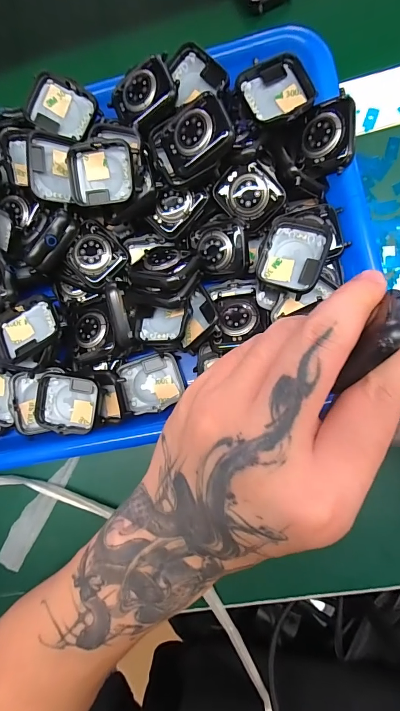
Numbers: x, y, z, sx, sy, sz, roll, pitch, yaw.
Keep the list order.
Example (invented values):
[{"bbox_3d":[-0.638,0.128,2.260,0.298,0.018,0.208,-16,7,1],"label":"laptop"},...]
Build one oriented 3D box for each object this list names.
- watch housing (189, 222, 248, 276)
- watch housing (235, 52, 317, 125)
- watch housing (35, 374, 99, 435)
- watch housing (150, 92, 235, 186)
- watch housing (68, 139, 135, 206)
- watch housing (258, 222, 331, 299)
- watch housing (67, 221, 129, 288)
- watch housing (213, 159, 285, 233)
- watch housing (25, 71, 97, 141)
[{"bbox_3d":[0.012,-0.071,0.237,0.039,0.015,0.030,5,88,9],"label":"watch housing"},{"bbox_3d":[0.048,-0.164,0.221,0.042,0.012,0.039,-28,83,5],"label":"watch housing"},{"bbox_3d":[-0.088,0.033,0.241,0.043,0.010,0.038,5,88,9],"label":"watch housing"},{"bbox_3d":[-0.005,-0.130,0.217,0.051,0.012,0.039,-24,96,30],"label":"watch housing"},{"bbox_3d":[-0.062,-0.117,0.229,0.041,0.010,0.036,4,107,11],"label":"watch housing"},{"bbox_3d":[0.057,-0.060,0.217,0.036,0.011,0.043,19,90,9],"label":"watch housing"},{"bbox_3d":[-0.071,-0.067,0.240,0.037,0.010,0.034,42,93,8],"label":"watch housing"},{"bbox_3d":[0.032,-0.104,0.229,0.033,0.014,0.039,-40,82,5],"label":"watch housing"},{"bbox_3d":[-0.094,-0.168,0.242,0.040,0.011,0.034,18,98,-21],"label":"watch housing"}]

